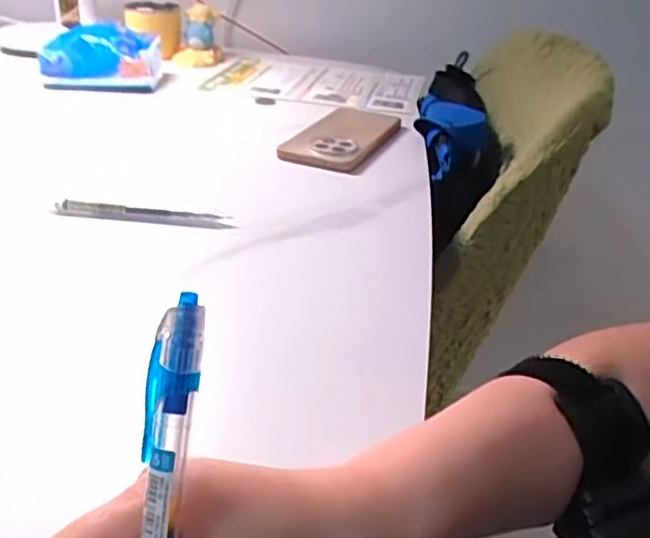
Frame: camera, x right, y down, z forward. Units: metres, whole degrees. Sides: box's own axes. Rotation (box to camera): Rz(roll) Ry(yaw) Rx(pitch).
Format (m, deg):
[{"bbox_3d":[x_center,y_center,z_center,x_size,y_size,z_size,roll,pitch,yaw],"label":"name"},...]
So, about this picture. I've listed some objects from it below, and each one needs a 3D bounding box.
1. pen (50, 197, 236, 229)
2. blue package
[{"bbox_3d":[-0.137,-0.041,0.488,0.132,0.013,0.011,4,31,2],"label":"pen"},{"bbox_3d":[-0.260,-0.257,0.759,0.126,0.053,0.070,2,31,-1],"label":"blue package"}]

